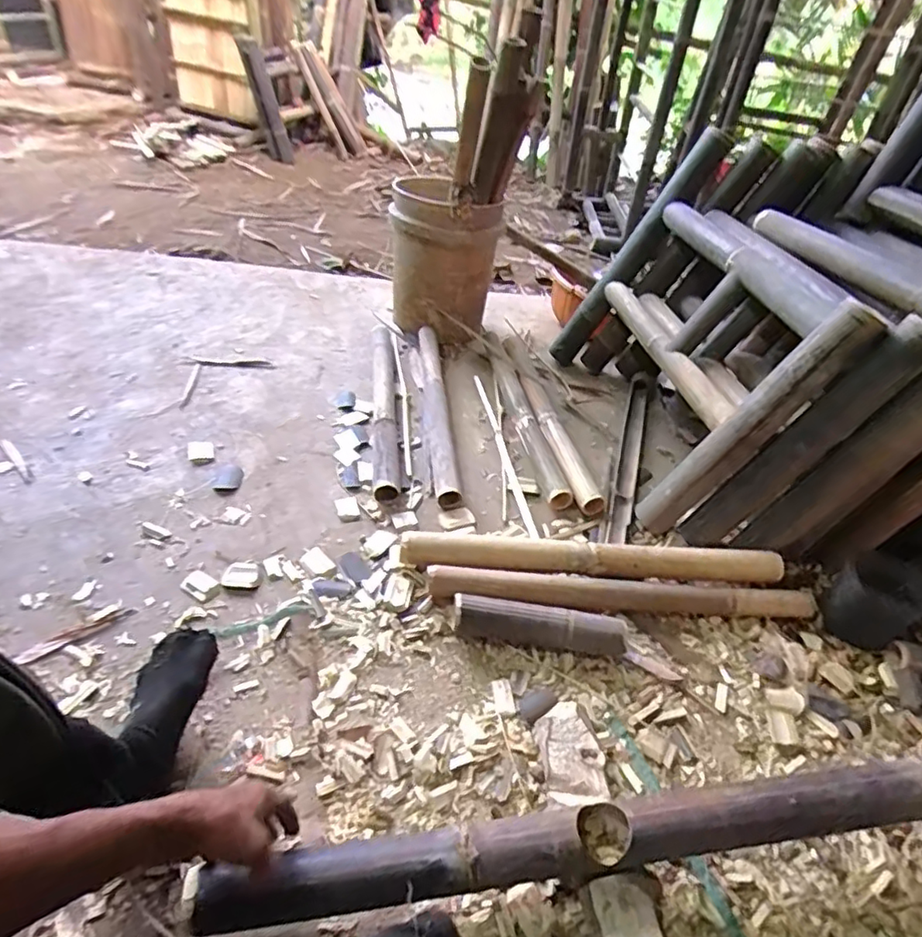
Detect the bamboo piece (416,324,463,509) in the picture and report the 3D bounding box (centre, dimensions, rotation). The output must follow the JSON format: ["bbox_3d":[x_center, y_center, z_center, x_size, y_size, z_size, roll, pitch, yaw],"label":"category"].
[{"bbox_3d":[-0.059,-0.149,1.348,0.057,0.052,0.619,0,41,-10],"label":"bamboo piece"}]

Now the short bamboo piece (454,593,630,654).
[{"bbox_3d":[0.122,0.238,0.899,0.263,0.048,0.055,10,40,1],"label":"short bamboo piece"}]

